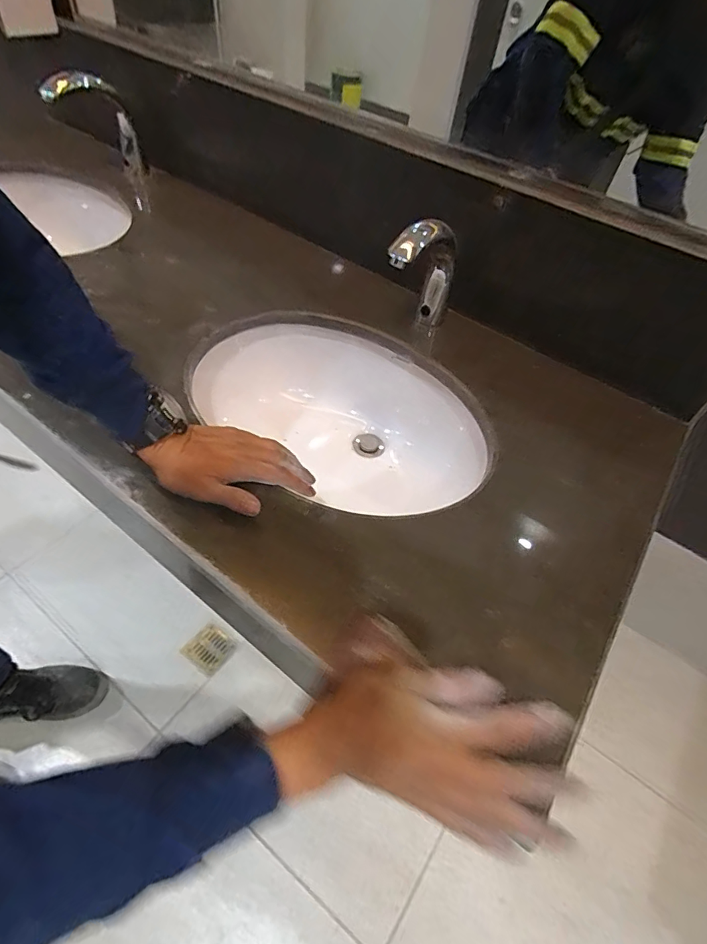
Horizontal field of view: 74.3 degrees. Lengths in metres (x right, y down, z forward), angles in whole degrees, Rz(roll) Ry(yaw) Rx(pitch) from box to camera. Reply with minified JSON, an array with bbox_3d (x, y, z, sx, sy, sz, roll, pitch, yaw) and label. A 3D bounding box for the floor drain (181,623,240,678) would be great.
[{"bbox_3d":[-0.366,0.451,1.192,0.118,0.008,0.104,24,54,27],"label":"floor drain"}]

